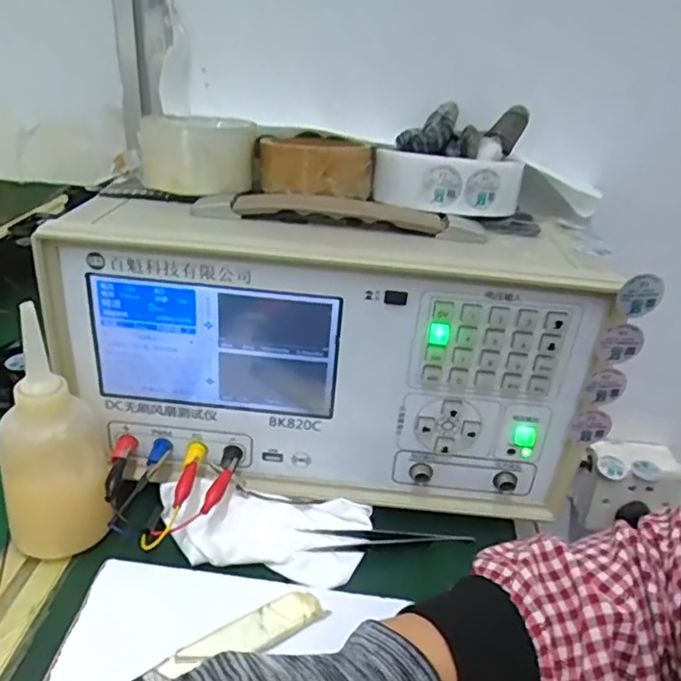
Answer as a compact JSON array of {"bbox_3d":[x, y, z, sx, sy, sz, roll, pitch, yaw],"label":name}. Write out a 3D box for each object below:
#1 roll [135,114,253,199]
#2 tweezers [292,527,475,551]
[{"bbox_3d":[-0.106,-0.140,0.437,0.079,0.042,0.086,-8,27,-15],"label":"roll"},{"bbox_3d":[0.032,0.134,0.406,0.117,0.009,0.018,-5,27,-9],"label":"tweezers"}]

